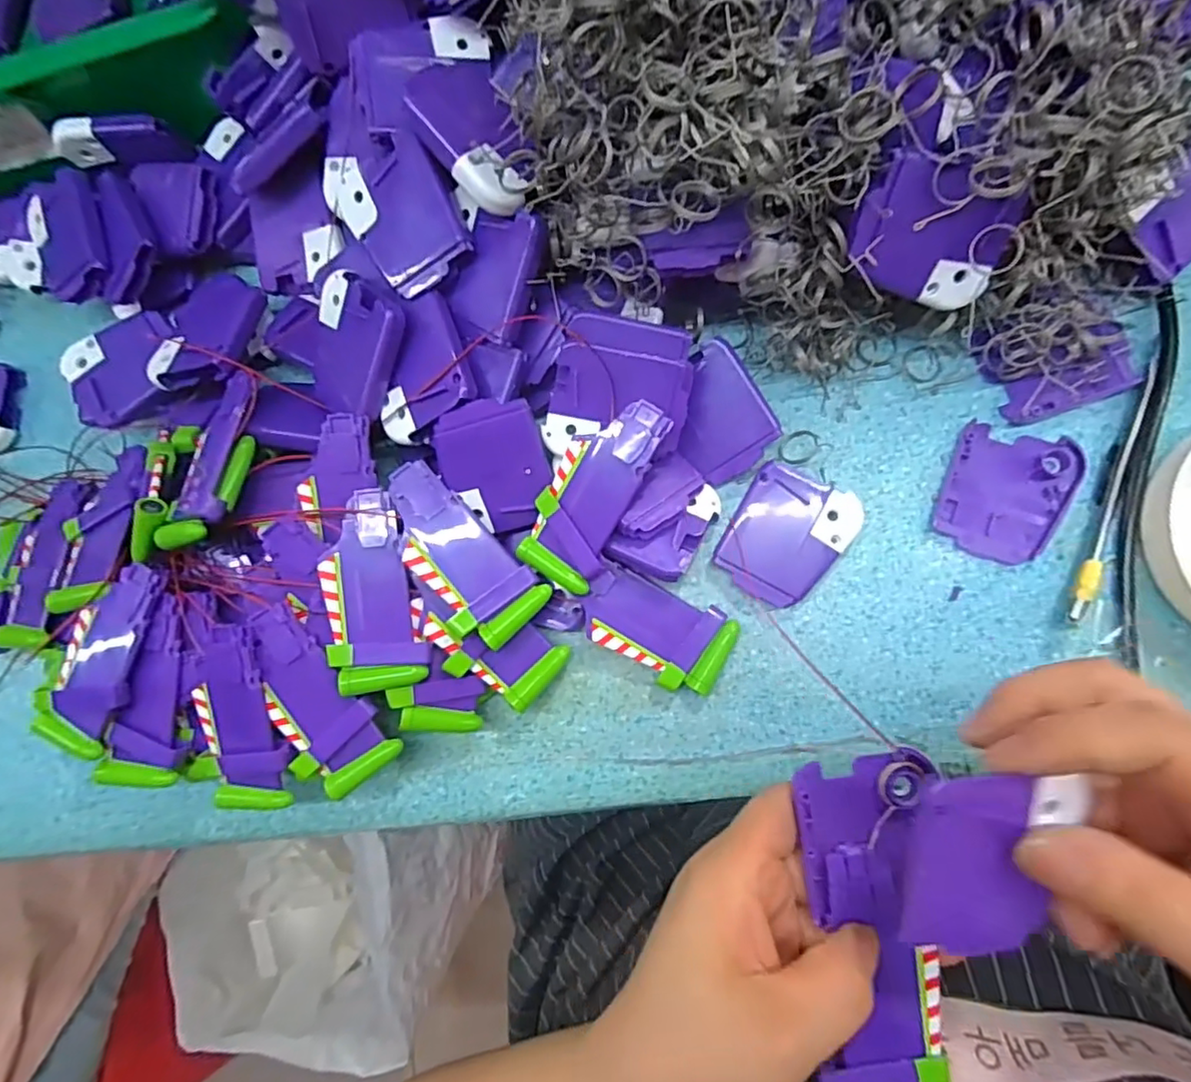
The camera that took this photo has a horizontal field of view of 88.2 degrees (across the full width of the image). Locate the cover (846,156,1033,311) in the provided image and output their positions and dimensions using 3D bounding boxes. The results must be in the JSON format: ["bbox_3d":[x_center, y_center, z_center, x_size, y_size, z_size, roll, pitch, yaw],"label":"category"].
[{"bbox_3d":[0.134,-0.120,0.244,0.060,0.006,0.044,15,128,-8],"label":"cover"}]

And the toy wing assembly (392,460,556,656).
[{"bbox_3d":[-0.065,0.007,0.283,0.041,0.010,0.088,-43,89,-11],"label":"toy wing assembly"}]

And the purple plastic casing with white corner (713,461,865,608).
[{"bbox_3d":[0.091,-0.003,0.293,0.051,0.012,0.064,30,90,9],"label":"purple plastic casing with white corner"}]

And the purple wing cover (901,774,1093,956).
[{"bbox_3d":[0.119,0.098,0.184,0.051,0.004,0.058,3,100,-4],"label":"purple wing cover"}]

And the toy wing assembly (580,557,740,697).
[{"bbox_3d":[0.030,0.043,0.295,0.071,0.016,0.040,24,89,9],"label":"toy wing assembly"}]

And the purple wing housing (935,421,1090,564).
[{"bbox_3d":[0.188,-0.022,0.282,0.051,0.008,0.059,20,88,9],"label":"purple wing housing"}]

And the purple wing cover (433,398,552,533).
[{"bbox_3d":[-0.046,-0.034,0.286,0.047,0.005,0.060,-13,113,2],"label":"purple wing cover"}]

